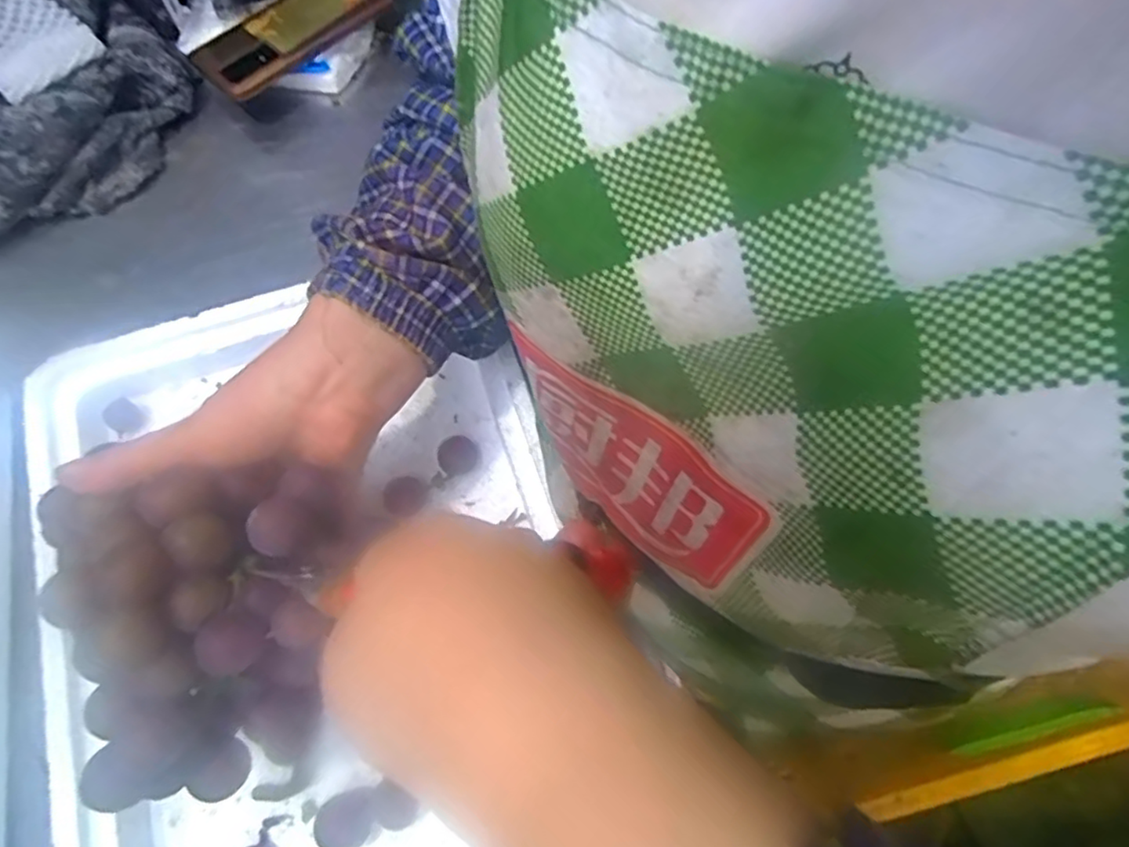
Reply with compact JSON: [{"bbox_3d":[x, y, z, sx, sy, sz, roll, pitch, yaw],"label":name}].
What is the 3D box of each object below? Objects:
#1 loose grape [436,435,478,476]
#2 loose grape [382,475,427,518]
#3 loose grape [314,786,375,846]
[{"bbox_3d":[-0.068,0.022,0.400,0.025,0.019,0.023,0,71,-1],"label":"loose grape"},{"bbox_3d":[-0.100,0.046,0.389,0.025,0.024,0.023,0,71,-1],"label":"loose grape"},{"bbox_3d":[-0.114,0.210,0.329,0.029,0.020,0.027,0,71,-1],"label":"loose grape"}]

